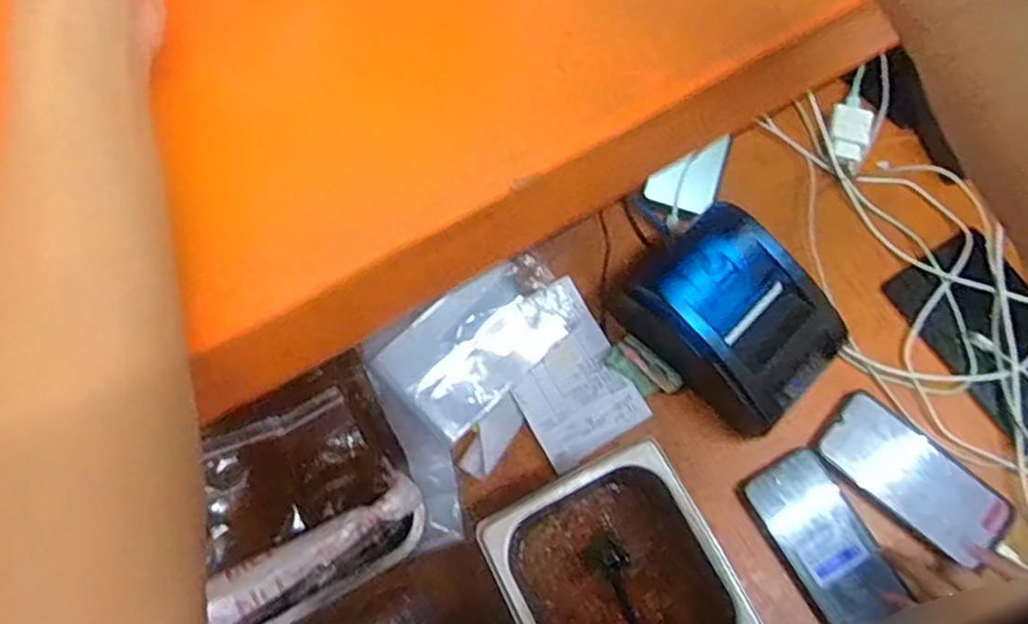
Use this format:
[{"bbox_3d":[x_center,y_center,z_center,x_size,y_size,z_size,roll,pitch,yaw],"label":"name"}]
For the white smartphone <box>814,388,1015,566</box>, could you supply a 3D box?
[{"bbox_3d":[0.368,0.151,0.634,0.169,0.007,0.080,40,75,12],"label":"white smartphone"}]

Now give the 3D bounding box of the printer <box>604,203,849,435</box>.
[{"bbox_3d":[0.197,0.003,0.620,0.184,0.103,0.133,43,75,13],"label":"printer"}]

